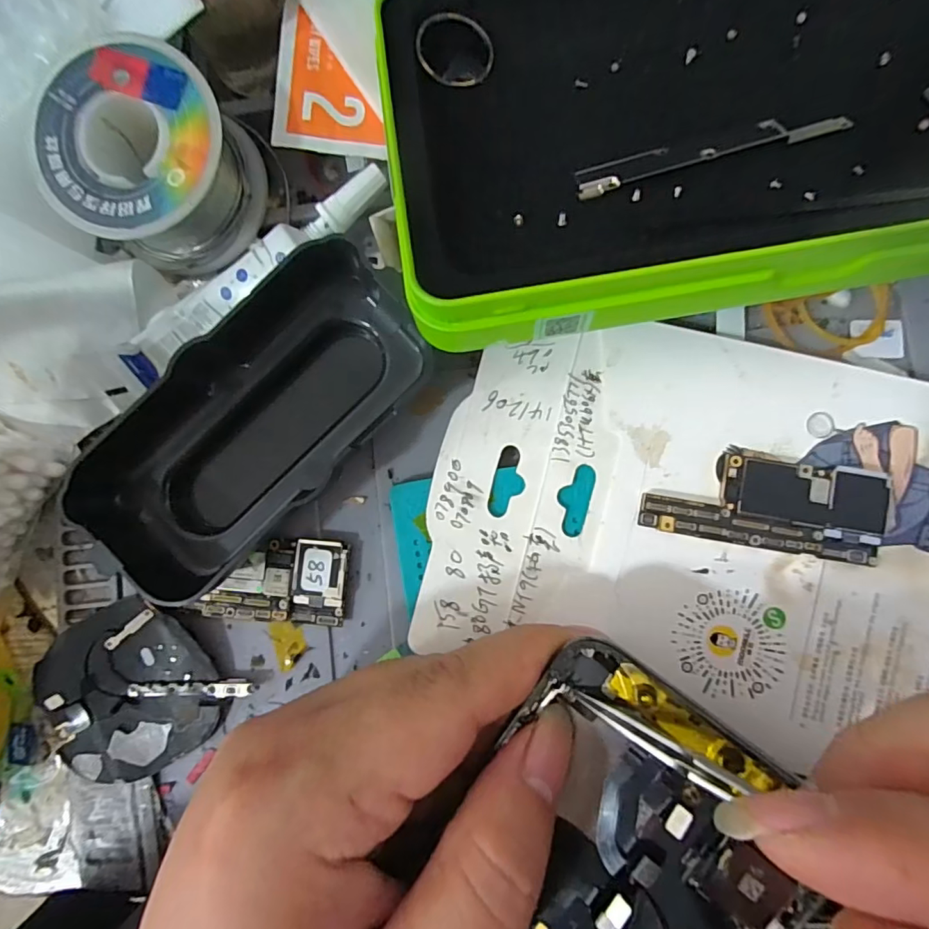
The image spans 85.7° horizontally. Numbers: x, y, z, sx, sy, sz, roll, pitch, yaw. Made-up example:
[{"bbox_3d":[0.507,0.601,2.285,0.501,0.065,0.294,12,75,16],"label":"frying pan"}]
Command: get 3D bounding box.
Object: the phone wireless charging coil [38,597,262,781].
[{"bbox_3d":[-0.105,0.071,0.158,0.055,0.010,0.051,0,86,4],"label":"phone wireless charging coil"}]

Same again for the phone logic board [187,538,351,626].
[{"bbox_3d":[-0.060,0.037,0.160,0.045,0.004,0.026,4,87,4],"label":"phone logic board"}]

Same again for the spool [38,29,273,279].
[{"bbox_3d":[-0.092,-0.089,0.146,0.049,0.025,0.052,28,89,5],"label":"spool"}]

